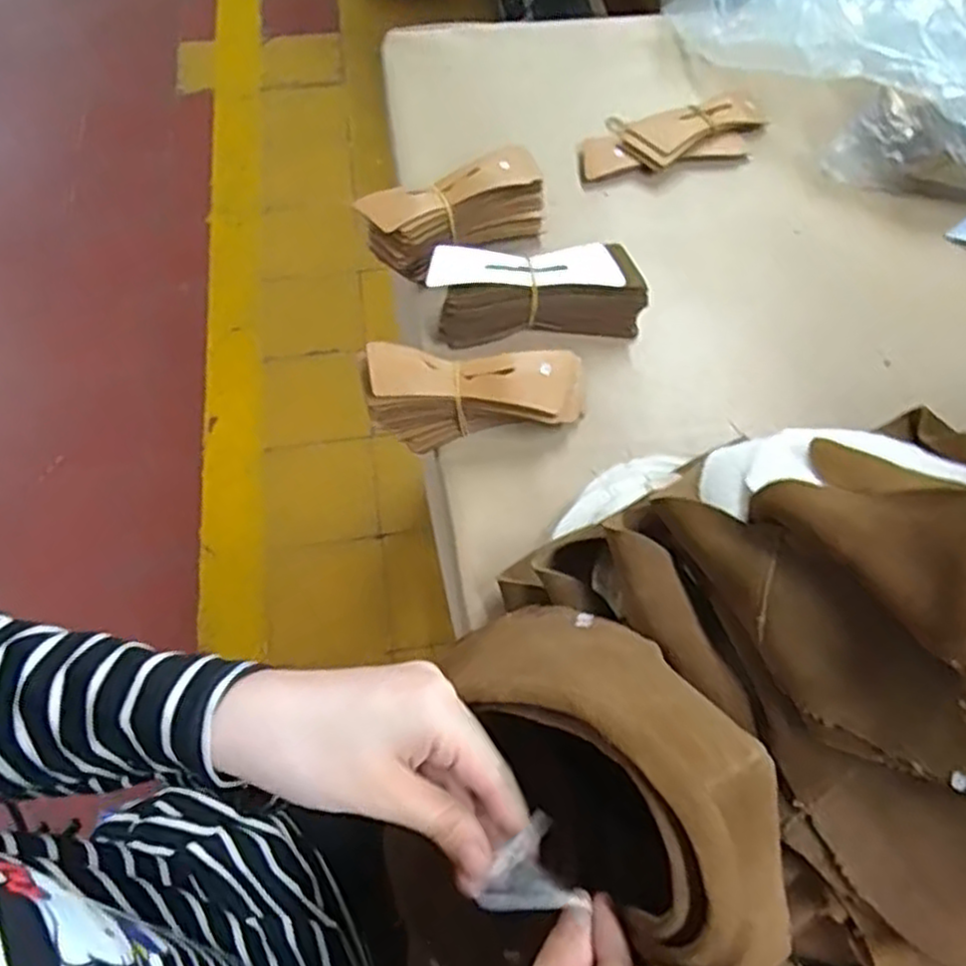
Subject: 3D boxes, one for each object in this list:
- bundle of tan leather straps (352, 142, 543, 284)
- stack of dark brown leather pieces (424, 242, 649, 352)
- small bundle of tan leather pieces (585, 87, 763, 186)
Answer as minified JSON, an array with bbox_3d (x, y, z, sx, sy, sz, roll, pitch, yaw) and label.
[{"bbox_3d":[-0.018,-0.190,0.550,0.131,0.056,0.057,-25,65,-13],"label":"bundle of tan leather straps"},{"bbox_3d":[0.037,-0.131,0.521,0.138,0.053,0.047,-5,62,-3],"label":"stack of dark brown leather pieces"},{"bbox_3d":[0.153,-0.282,0.618,0.161,0.026,0.065,-13,63,-7],"label":"small bundle of tan leather pieces"}]

